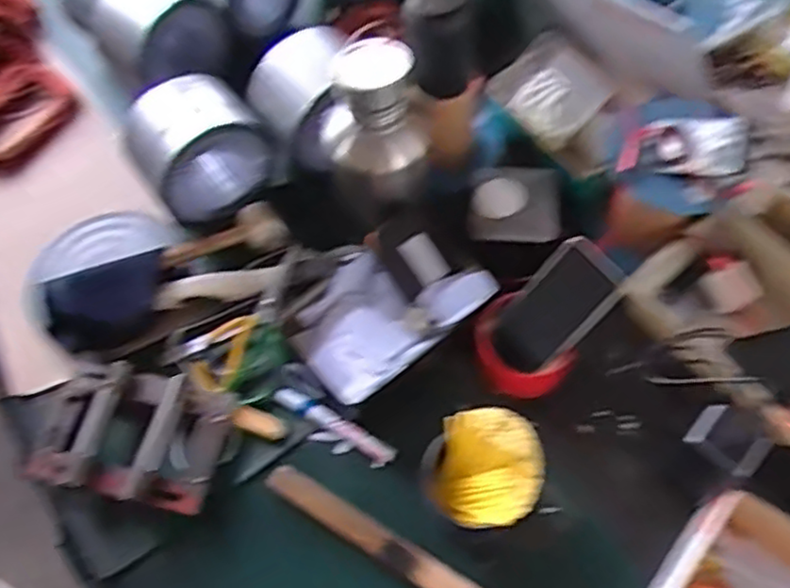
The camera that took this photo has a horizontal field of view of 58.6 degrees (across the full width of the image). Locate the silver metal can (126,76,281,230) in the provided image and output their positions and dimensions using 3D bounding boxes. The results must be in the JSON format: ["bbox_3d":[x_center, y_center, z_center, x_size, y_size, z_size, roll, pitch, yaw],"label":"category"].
[{"bbox_3d":[-0.233,-0.171,0.856,0.149,0.142,0.116,-33,63,-12],"label":"silver metal can"}]

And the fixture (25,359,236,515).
[{"bbox_3d":[-0.282,0.153,0.759,0.194,0.047,0.132,9,63,11],"label":"fixture"}]

